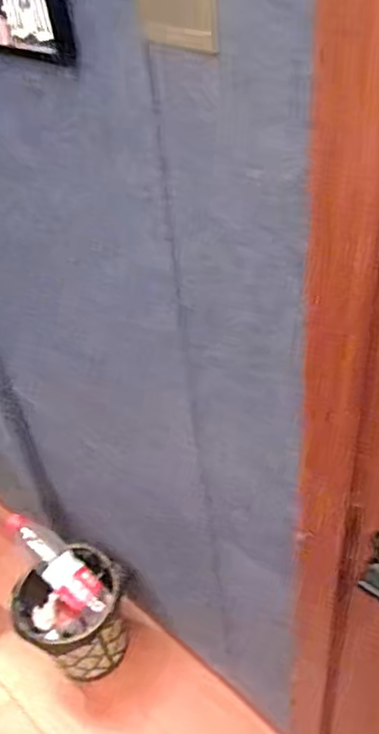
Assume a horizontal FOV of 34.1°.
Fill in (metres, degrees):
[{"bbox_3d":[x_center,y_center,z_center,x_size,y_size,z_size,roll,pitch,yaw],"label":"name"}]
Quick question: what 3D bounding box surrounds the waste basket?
[{"bbox_3d":[-0.278,0.602,1.499,0.250,0.288,0.203,-24,45,-17],"label":"waste basket"}]

